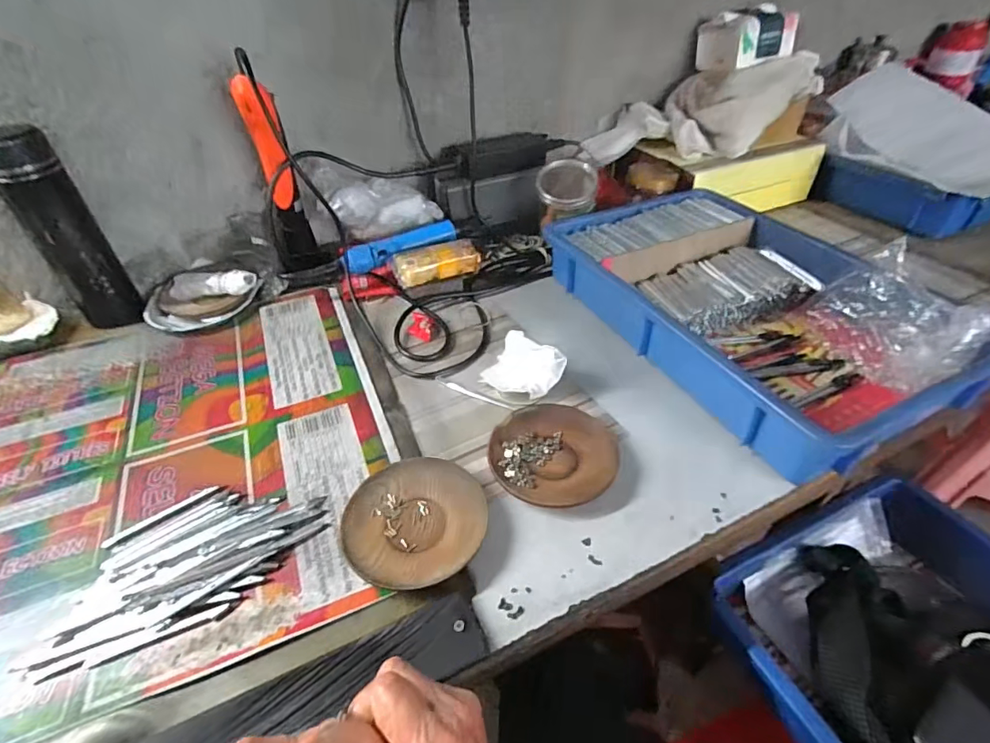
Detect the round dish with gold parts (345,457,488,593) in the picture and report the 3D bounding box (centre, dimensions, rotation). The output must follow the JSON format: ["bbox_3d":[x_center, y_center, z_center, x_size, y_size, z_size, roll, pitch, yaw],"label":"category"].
[{"bbox_3d":[-0.065,0.119,0.411,0.112,0.013,0.122,-1,42,1],"label":"round dish with gold parts"}]

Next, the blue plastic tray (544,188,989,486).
[{"bbox_3d":[0.291,-0.095,0.594,0.314,0.075,0.434,-20,45,-19],"label":"blue plastic tray"}]

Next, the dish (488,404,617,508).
[{"bbox_3d":[0.054,0.076,0.462,0.115,0.016,0.106,-1,42,1],"label":"dish"}]

